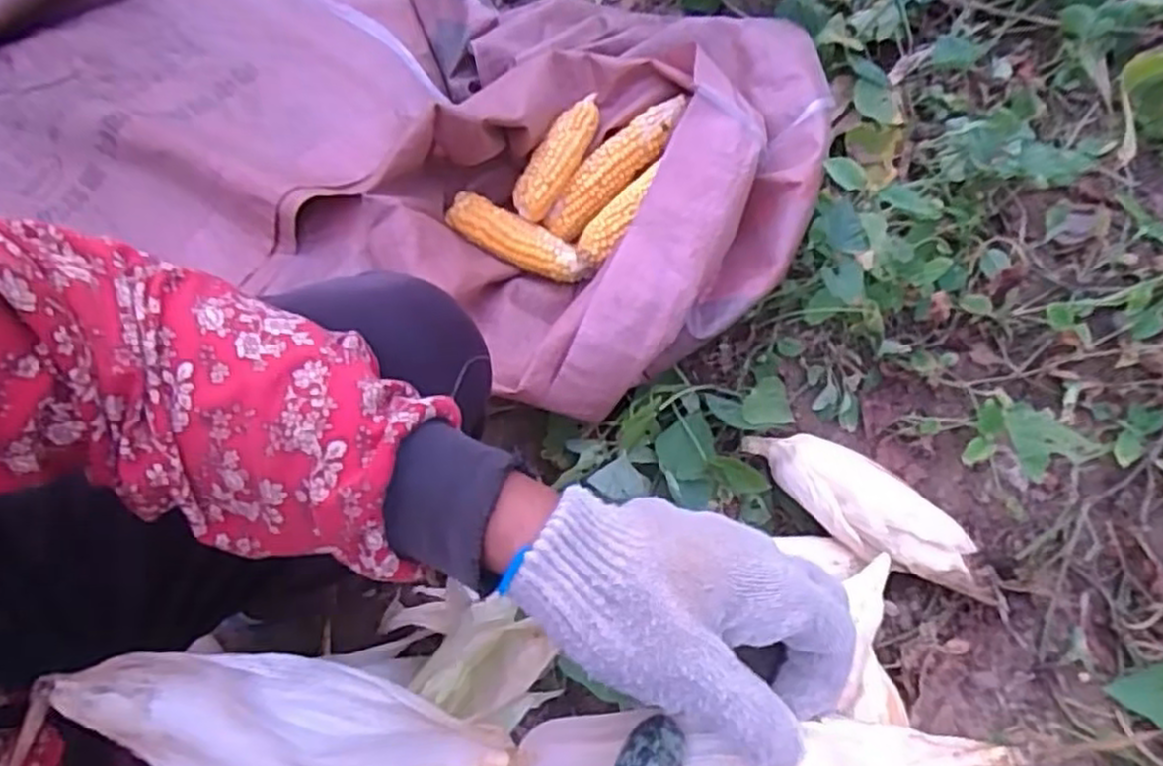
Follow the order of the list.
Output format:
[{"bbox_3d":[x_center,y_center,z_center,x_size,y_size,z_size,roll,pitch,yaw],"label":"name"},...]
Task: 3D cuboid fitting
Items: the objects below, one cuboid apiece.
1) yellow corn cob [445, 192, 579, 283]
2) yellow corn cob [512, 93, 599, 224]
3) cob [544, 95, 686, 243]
[{"bbox_3d":[-0.066,-0.147,0.759,0.142,0.034,0.043,24,67,7],"label":"yellow corn cob"},{"bbox_3d":[-0.024,-0.233,0.771,0.039,0.043,0.149,27,67,9],"label":"yellow corn cob"},{"bbox_3d":[0.034,-0.230,0.769,0.196,0.044,0.051,-45,74,1],"label":"cob"}]

